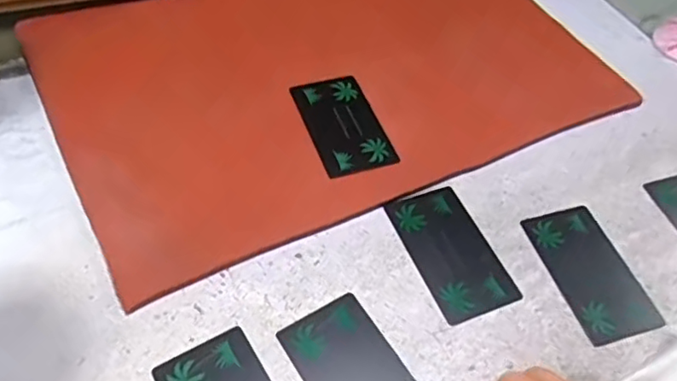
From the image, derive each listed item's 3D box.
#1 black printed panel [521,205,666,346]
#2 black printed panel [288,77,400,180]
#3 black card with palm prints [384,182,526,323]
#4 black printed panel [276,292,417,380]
[{"bbox_3d":[0.150,0.046,0.357,0.049,0.004,0.085,-12,55,-14],"label":"black printed panel"},{"bbox_3d":[0.003,-0.045,0.403,0.048,0.006,0.084,-14,56,-15],"label":"black printed panel"},{"bbox_3d":[0.067,0.035,0.359,0.048,0.004,0.086,-17,56,-17],"label":"black card with palm prints"},{"bbox_3d":[0.010,0.094,0.307,0.049,0.004,0.083,-26,60,-22],"label":"black printed panel"}]

